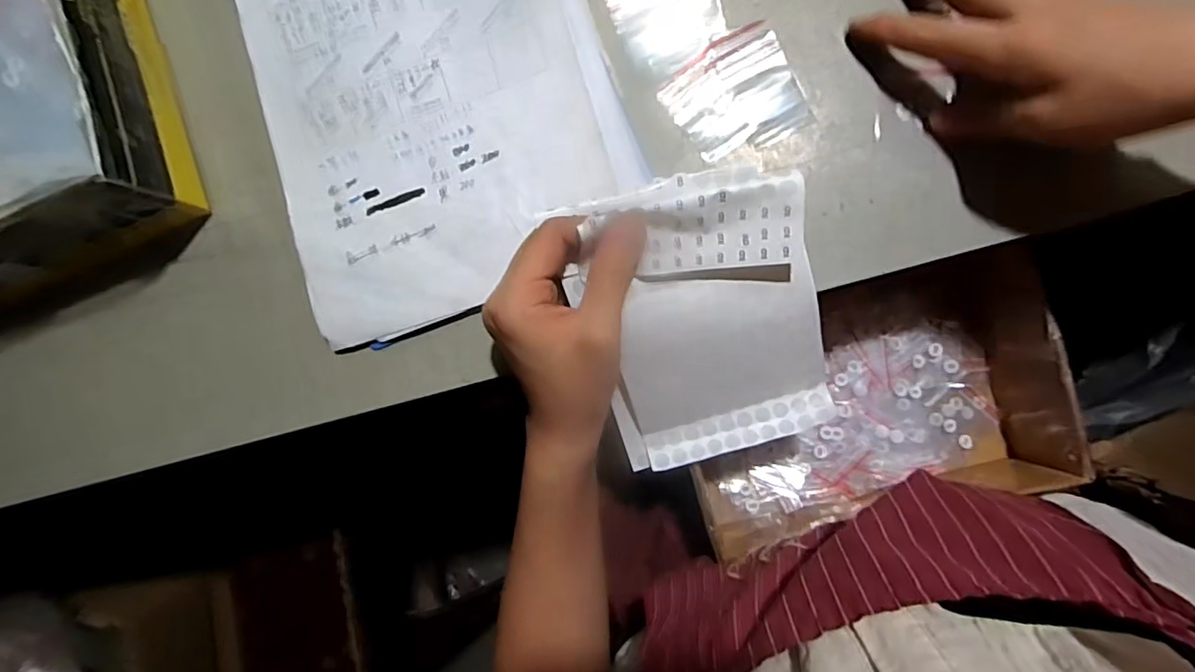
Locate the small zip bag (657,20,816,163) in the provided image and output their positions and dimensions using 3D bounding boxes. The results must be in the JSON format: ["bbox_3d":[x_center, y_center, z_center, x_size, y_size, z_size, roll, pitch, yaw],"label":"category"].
[{"bbox_3d":[0.085,-0.147,0.352,0.075,0.009,0.071,-27,85,6],"label":"small zip bag"}]

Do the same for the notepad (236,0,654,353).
[{"bbox_3d":[-0.112,-0.169,0.366,0.228,0.021,0.302,-20,86,7],"label":"notepad"}]

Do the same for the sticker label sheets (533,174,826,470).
[{"bbox_3d":[0.064,-0.006,0.343,0.135,0.022,0.181,-19,118,3],"label":"sticker label sheets"}]

